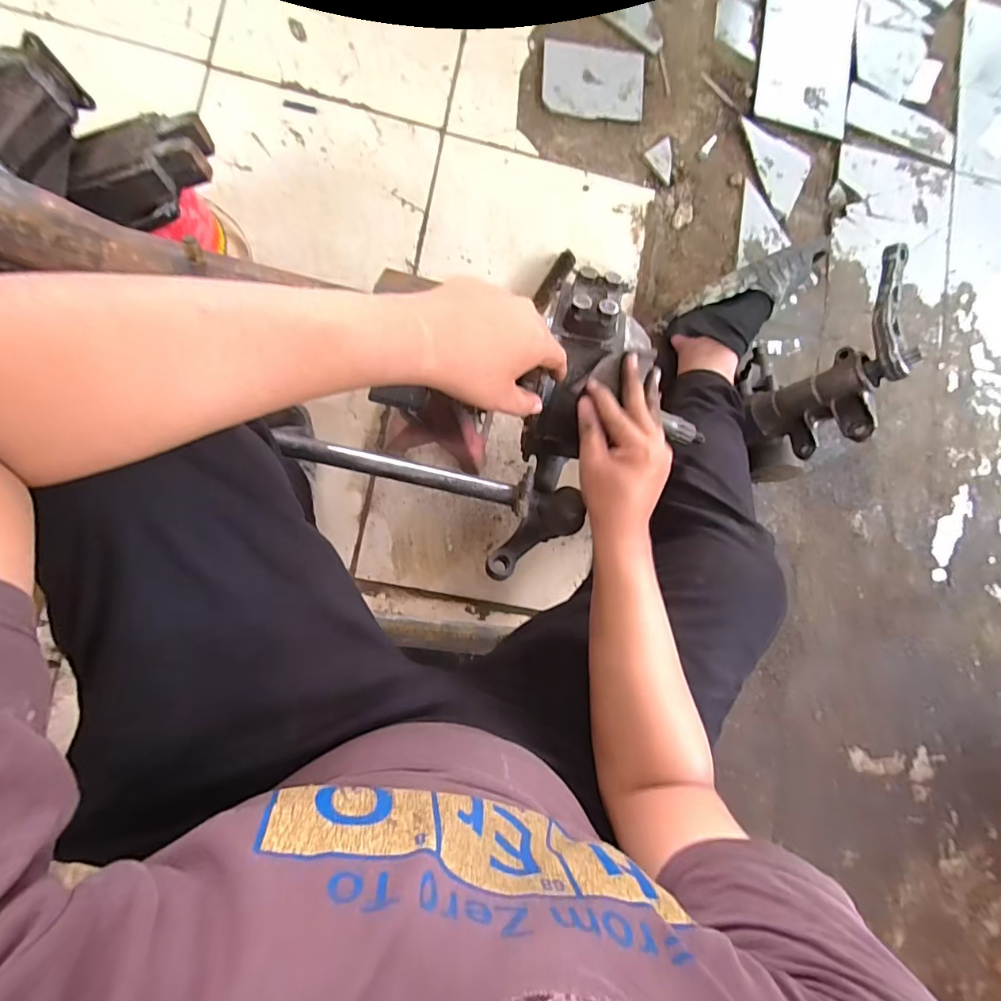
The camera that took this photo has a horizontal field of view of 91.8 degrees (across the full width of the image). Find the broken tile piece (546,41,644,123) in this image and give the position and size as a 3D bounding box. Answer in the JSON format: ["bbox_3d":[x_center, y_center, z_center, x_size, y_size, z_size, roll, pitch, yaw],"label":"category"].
[{"bbox_3d":[0.167,-0.750,0.866,0.179,0.016,0.123,1,90,-5],"label":"broken tile piece"}]

